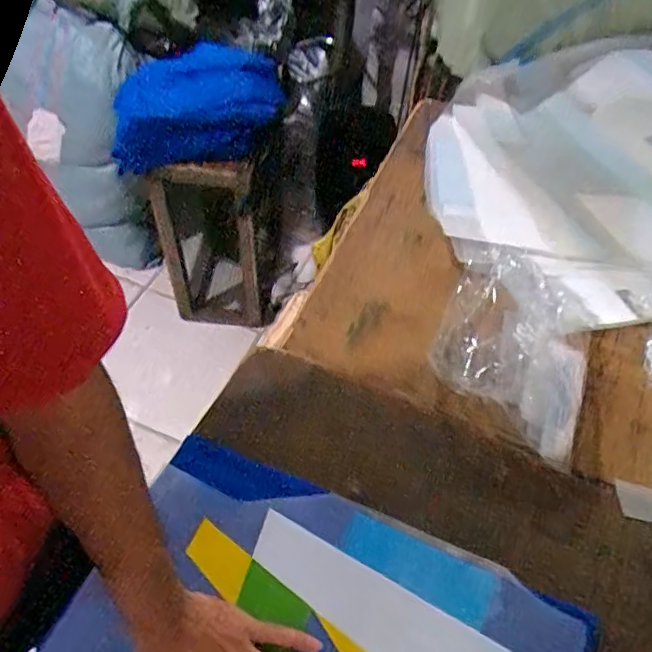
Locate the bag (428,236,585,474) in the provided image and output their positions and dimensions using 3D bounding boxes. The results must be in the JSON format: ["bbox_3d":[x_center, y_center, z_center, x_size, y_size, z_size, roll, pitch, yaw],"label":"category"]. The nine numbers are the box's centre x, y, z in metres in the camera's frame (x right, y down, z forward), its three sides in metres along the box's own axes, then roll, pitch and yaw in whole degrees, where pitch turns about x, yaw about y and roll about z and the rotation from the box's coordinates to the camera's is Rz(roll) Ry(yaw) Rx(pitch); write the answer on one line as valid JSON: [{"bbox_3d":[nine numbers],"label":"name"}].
[{"bbox_3d":[0.238,0.013,0.716,0.190,0.067,0.279,17,55,7],"label":"bag"}]

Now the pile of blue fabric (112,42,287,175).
[{"bbox_3d":[-0.298,-0.499,1.315,0.391,0.226,0.235,3,53,-3],"label":"pile of blue fabric"}]

